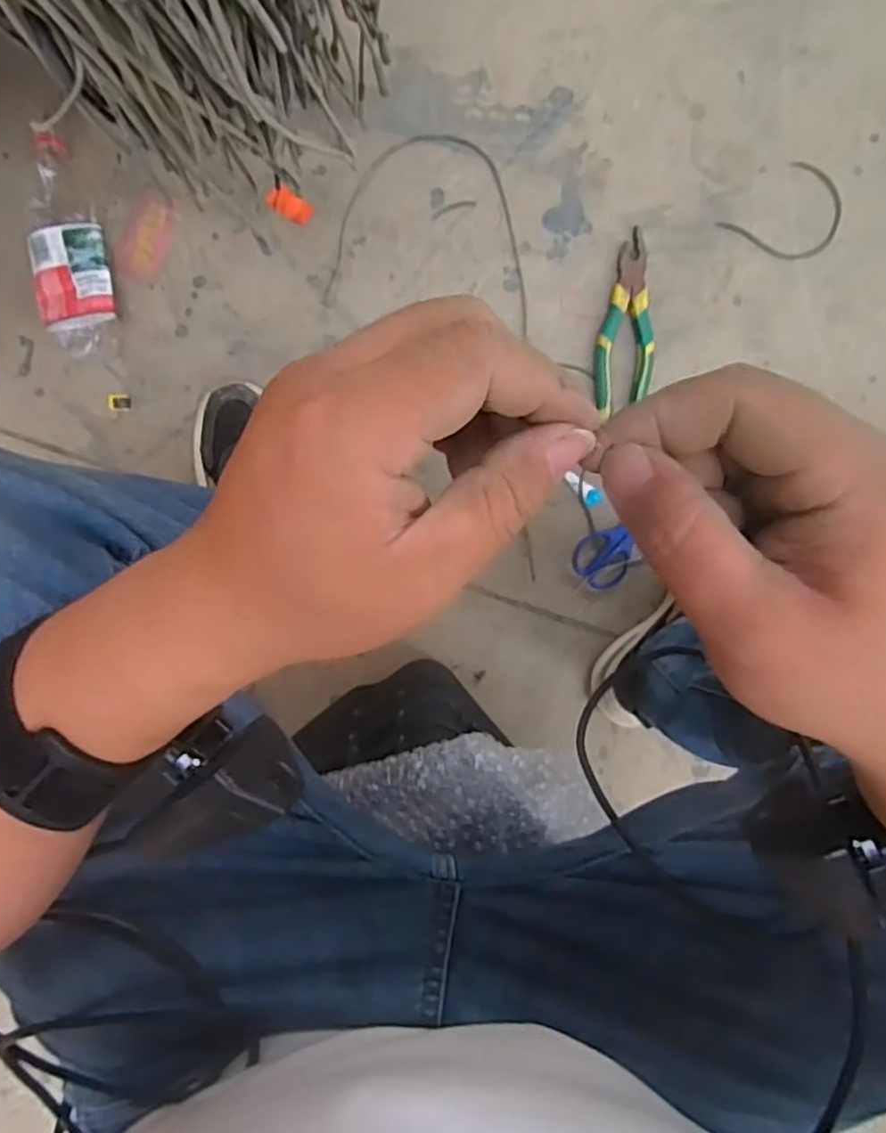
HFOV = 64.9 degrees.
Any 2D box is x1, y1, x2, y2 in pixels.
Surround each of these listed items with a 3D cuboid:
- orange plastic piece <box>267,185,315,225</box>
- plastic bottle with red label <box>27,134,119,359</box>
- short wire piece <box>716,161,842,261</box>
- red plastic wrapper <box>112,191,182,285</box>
[{"bbox_3d":[-0.156,-0.368,0.711,0.046,0.009,0.026,37,95,-6],"label":"orange plastic piece"},{"bbox_3d":[-0.374,-0.320,0.697,0.081,0.043,0.211,-6,97,-1],"label":"plastic bottle with red label"},{"bbox_3d":[0.367,-0.366,0.739,0.121,0.005,0.091,-41,97,4],"label":"short wire piece"},{"bbox_3d":[-0.304,-0.339,0.717,0.048,0.010,0.086,26,96,0],"label":"red plastic wrapper"}]

